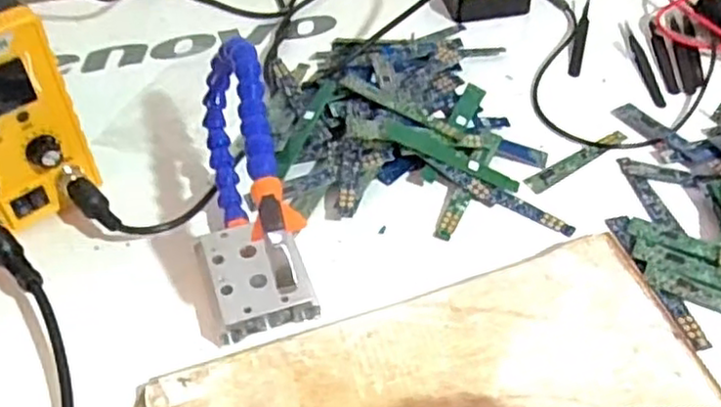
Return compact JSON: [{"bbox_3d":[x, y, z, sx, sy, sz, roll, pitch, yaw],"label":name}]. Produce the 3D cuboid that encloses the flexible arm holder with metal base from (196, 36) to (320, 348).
[{"bbox_3d":[-0.071,-0.010,0.395,0.057,0.096,0.171,-14,47,-12],"label":"flexible arm holder with metal base"}]

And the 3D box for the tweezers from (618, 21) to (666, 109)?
[{"bbox_3d":[0.231,-0.116,0.570,0.013,0.004,0.114,0,46,1],"label":"tweezers"}]

